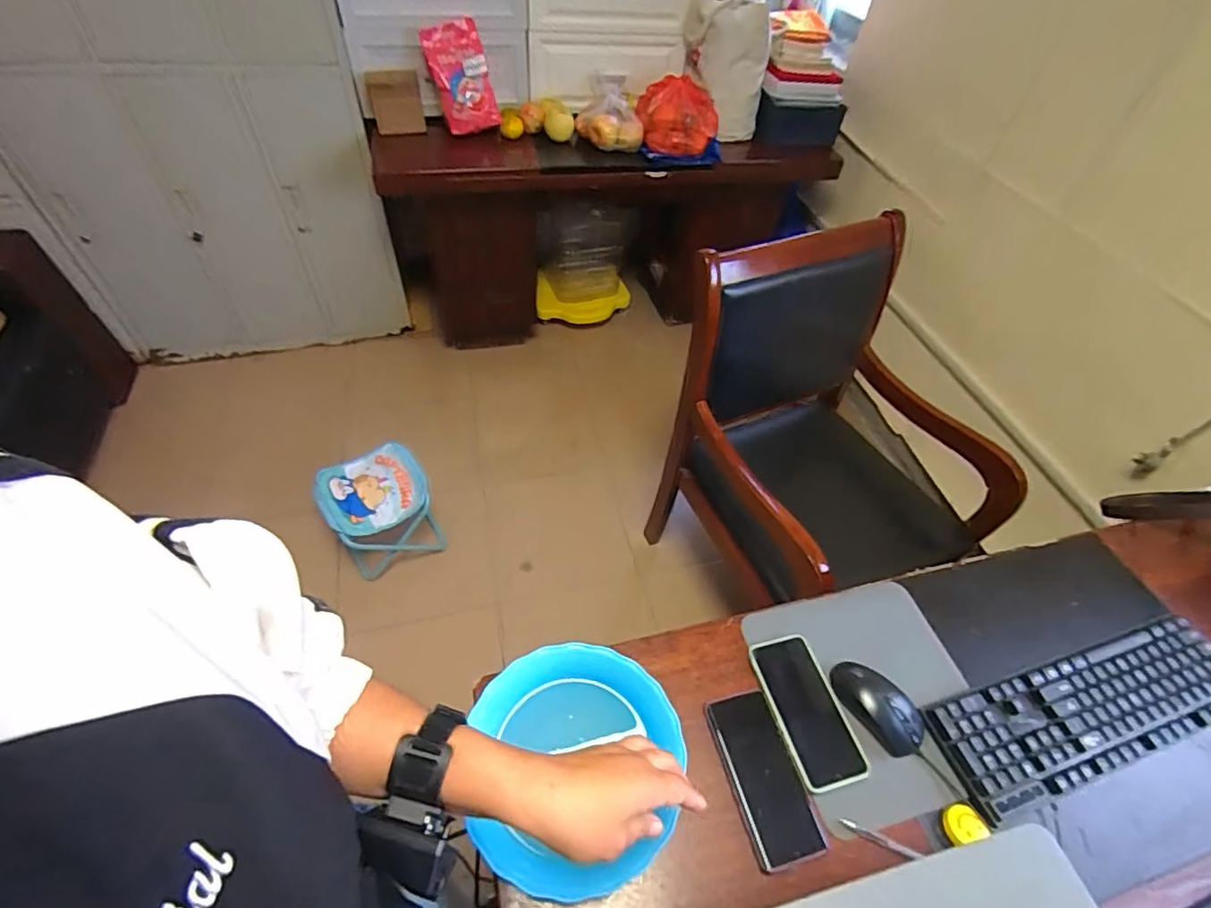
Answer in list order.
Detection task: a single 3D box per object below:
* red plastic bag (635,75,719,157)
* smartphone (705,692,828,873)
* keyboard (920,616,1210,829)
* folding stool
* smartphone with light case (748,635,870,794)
[{"bbox_3d":[0.207,-0.964,1.579,0.233,0.138,0.178,6,51,2],"label":"red plastic bag"},{"bbox_3d":[0.172,0.348,0.604,0.072,0.015,0.163,-10,53,-11],"label":"smartphone"},{"bbox_3d":[0.592,0.310,0.671,0.428,0.033,0.115,-12,53,-12],"label":"keyboard"},{"bbox_3d":[-0.598,0.183,1.518,0.254,0.298,0.268,-25,57,-21],"label":"folding stool"},{"bbox_3d":[0.236,0.299,0.651,0.083,0.011,0.162,-10,53,-11],"label":"smartphone with light case"}]

